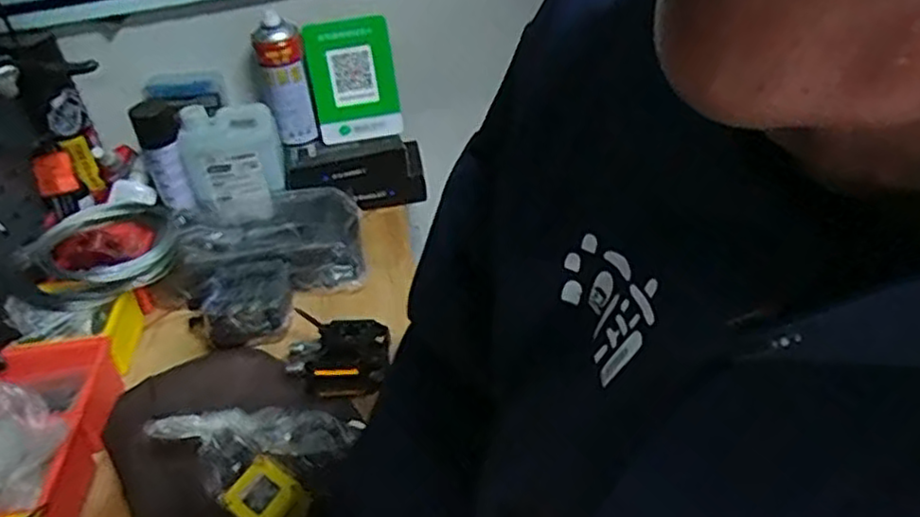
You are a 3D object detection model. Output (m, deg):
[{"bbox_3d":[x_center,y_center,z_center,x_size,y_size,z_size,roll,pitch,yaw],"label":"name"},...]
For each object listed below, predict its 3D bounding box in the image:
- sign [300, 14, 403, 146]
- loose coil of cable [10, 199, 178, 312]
[{"bbox_3d":[-0.144,-0.240,0.962,0.113,0.160,0.013,-13,28,-12],"label":"sign"},{"bbox_3d":[-0.425,-0.009,0.839,0.186,0.043,0.159,-33,46,-30],"label":"loose coil of cable"}]

